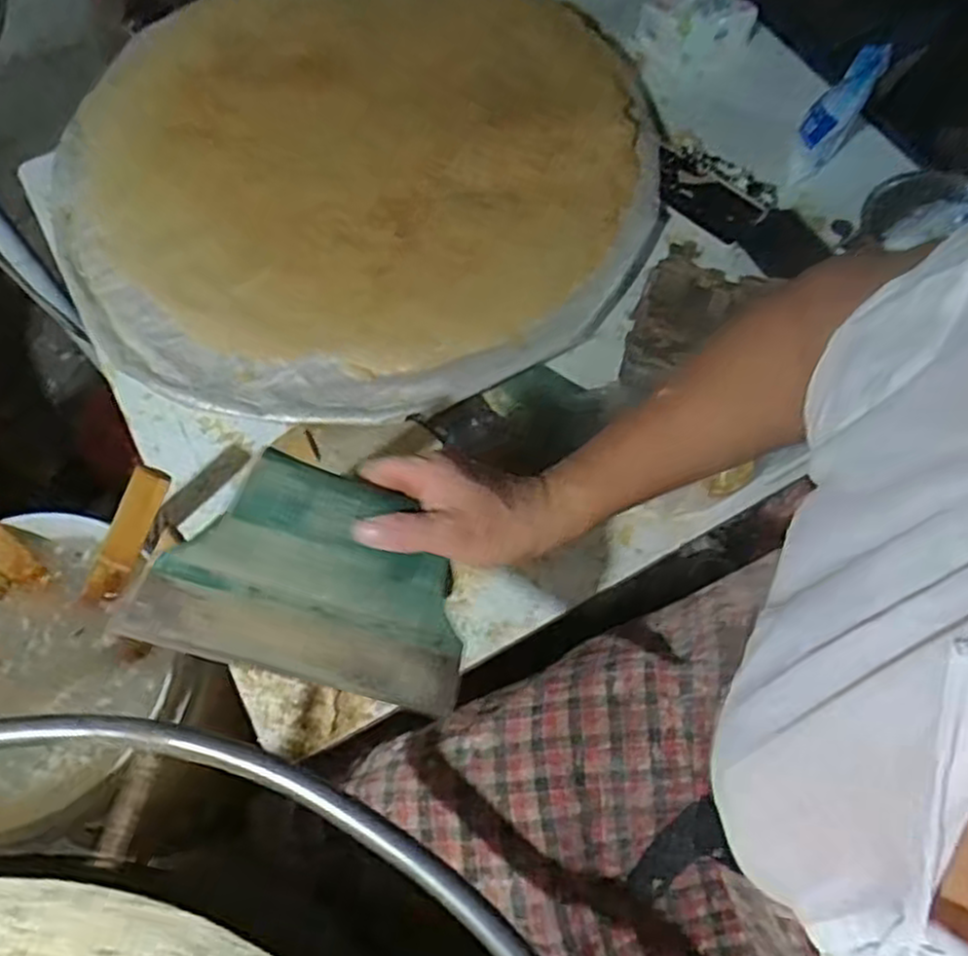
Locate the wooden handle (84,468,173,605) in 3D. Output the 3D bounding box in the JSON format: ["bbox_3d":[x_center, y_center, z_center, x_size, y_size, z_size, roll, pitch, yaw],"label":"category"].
[{"bbox_3d":[-0.330,0.057,0.701,0.033,0.184,0.010,26,31,-20],"label":"wooden handle"}]

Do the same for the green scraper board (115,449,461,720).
[{"bbox_3d":[-0.093,0.061,0.453,0.192,0.006,0.123,20,92,-16],"label":"green scraper board"}]

